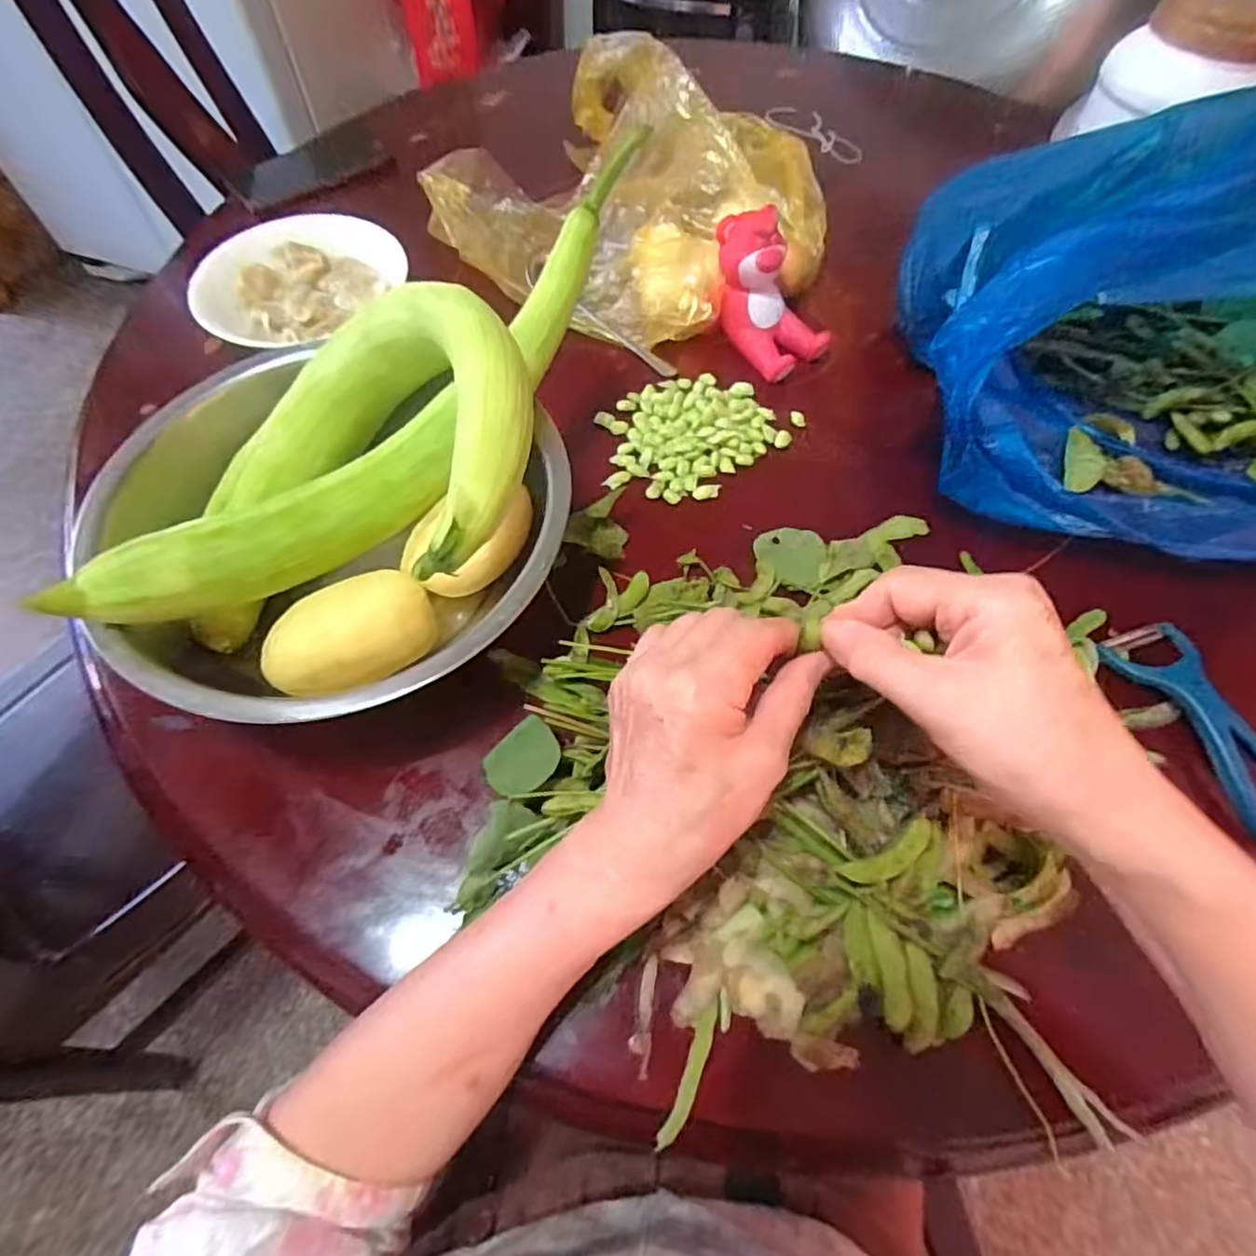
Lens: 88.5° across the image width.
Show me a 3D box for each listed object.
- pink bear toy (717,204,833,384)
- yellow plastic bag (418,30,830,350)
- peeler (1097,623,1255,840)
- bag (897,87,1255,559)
[{"bbox_3d":[0.116,-0.277,0.529,0.065,0.091,0.103,-34,67,-18],"label":"pink bear toy"},{"bbox_3d":[0.006,-0.416,0.589,0.348,0.114,0.277,32,65,15],"label":"yellow plastic bag"},{"bbox_3d":[0.363,0.059,0.398,0.061,0.017,0.142,-20,64,-11],"label":"peeler"},{"bbox_3d":[0.416,-0.203,0.451,0.394,0.167,0.280,10,62,4],"label":"bag"}]

